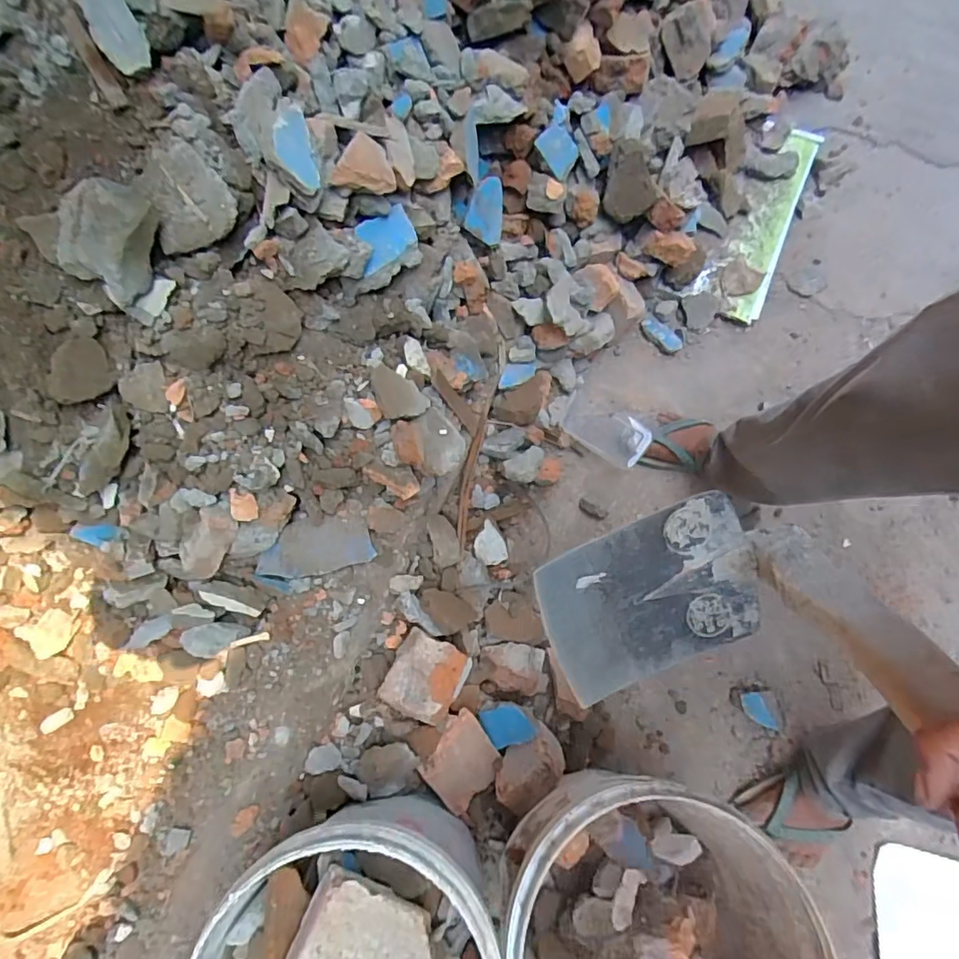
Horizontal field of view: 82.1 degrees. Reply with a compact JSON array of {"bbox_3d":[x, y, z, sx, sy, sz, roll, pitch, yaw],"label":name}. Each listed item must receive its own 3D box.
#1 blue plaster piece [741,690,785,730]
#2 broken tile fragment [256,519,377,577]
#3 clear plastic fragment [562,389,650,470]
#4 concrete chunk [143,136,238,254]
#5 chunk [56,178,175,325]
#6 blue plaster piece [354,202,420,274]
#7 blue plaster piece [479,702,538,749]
[{"bbox_3d":[0.477,0.389,0.930,0.058,0.006,0.059,-5,70,-1],"label":"blue plaster piece"},{"bbox_3d":[-0.246,0.102,0.827,0.164,0.015,0.080,-7,107,-12],"label":"broken tile fragment"},{"bbox_3d":[0.244,-0.094,1.078,0.168,0.049,0.089,28,73,10],"label":"clear plastic fragment"},{"bbox_3d":[-0.345,-0.333,0.640,0.097,0.052,0.116,-30,73,-10],"label":"concrete chunk"},{"bbox_3d":[-0.404,-0.260,0.616,0.100,0.105,0.104,32,73,11],"label":"chunk"},{"bbox_3d":[-0.131,-0.349,0.793,0.016,0.063,0.122,7,41,43],"label":"blue plaster piece"},{"bbox_3d":[0.046,0.373,0.843,0.076,0.021,0.058,-26,79,16],"label":"blue plaster piece"}]

